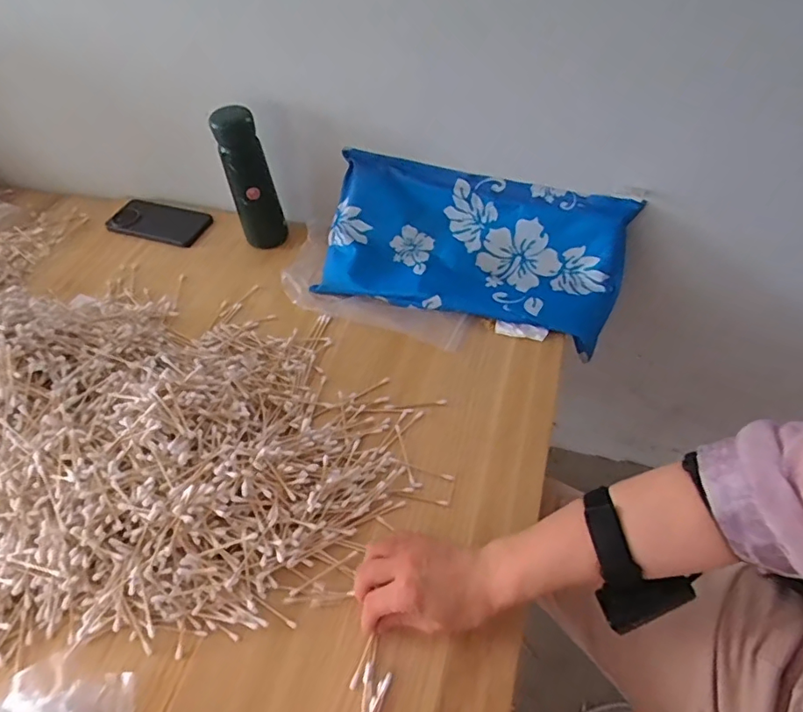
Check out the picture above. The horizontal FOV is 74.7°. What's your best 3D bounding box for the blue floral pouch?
[{"bbox_3d":[0.080,-0.134,0.655,0.364,0.037,0.185,15,90,14],"label":"blue floral pouch"}]

